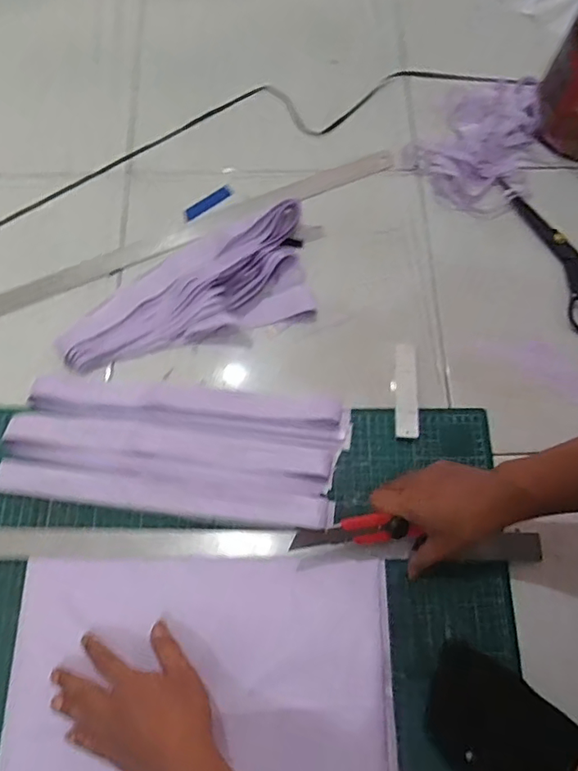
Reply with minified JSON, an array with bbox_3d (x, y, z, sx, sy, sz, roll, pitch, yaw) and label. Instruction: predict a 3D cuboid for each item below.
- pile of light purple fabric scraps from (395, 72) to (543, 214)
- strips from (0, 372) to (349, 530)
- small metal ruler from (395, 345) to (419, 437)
[{"bbox_3d":[0.277,-0.346,0.754,0.156,0.029,0.220,40,75,11],"label":"pile of light purple fabric scraps"},{"bbox_3d":[-0.126,0.070,0.605,0.361,0.010,0.147,5,72,0],"label":"strips"},{"bbox_3d":[0.139,0.004,0.644,0.027,0.006,0.120,3,64,0],"label":"small metal ruler"}]

